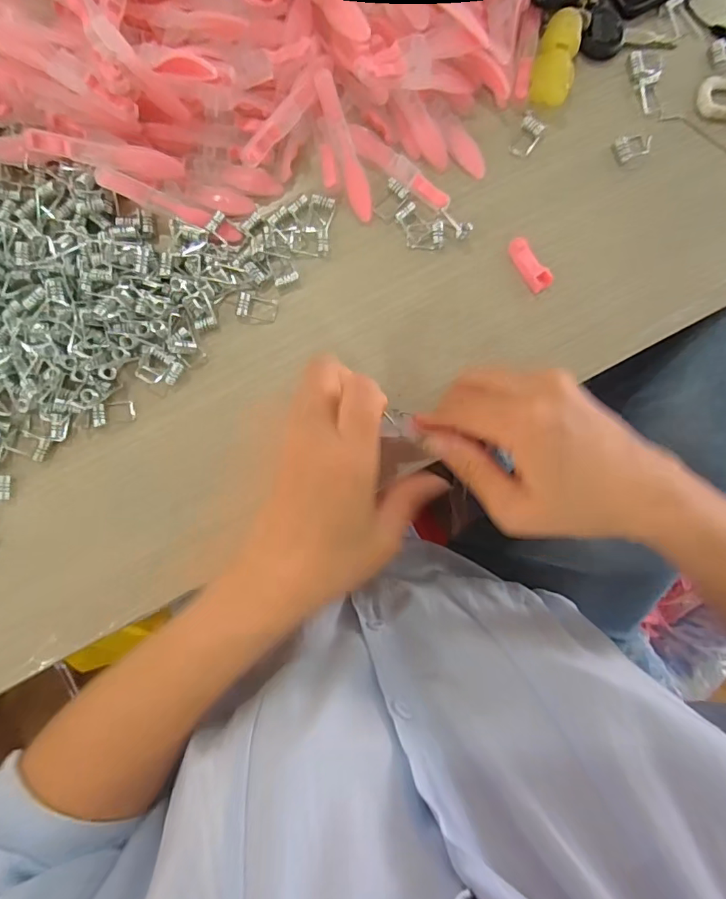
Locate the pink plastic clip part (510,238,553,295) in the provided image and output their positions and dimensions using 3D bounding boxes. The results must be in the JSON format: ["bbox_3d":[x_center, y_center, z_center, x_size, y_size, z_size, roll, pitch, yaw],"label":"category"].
[{"bbox_3d":[0.102,-0.113,0.303,0.013,0.012,0.035,-33,93,-5],"label":"pink plastic clip part"}]

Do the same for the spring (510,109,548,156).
[{"bbox_3d":[0.104,-0.195,0.305,0.016,0.006,0.028,26,88,-5],"label":"spring"}]

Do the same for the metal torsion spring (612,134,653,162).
[{"bbox_3d":[0.171,-0.192,0.311,0.026,0.004,0.015,-22,92,-5],"label":"metal torsion spring"}]

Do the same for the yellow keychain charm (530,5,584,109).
[{"bbox_3d":[0.118,-0.238,0.299,0.024,0.019,0.052,16,88,-5],"label":"yellow keychain charm"}]

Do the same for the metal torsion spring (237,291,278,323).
[{"bbox_3d":[-0.062,-0.084,0.291,0.023,0.004,0.014,8,89,-6],"label":"metal torsion spring"}]

